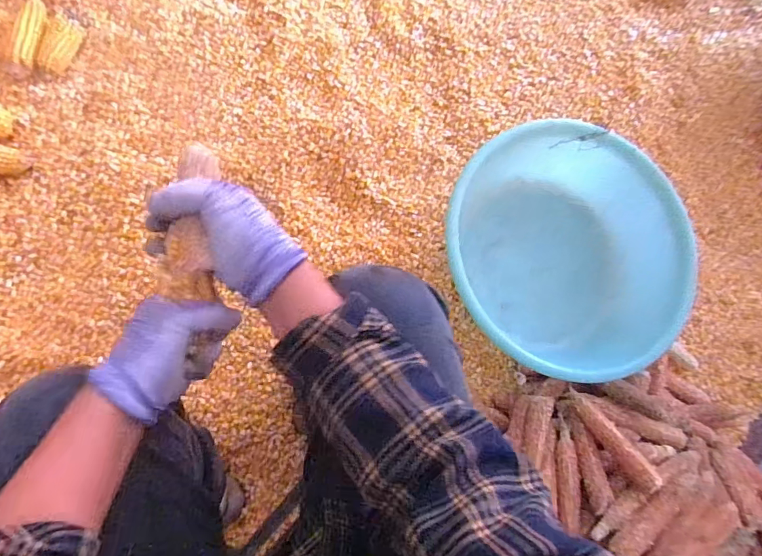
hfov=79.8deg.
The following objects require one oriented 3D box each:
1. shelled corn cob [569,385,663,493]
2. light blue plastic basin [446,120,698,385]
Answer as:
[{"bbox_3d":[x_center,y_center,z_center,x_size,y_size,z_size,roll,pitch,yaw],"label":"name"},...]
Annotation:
[{"bbox_3d":[0.314,0.220,0.628,0.027,0.022,0.154,-25,48,-9],"label":"shelled corn cob"},{"bbox_3d":[0.271,-0.040,0.719,0.327,0.169,0.379,-28,88,-9],"label":"light blue plastic basin"}]

